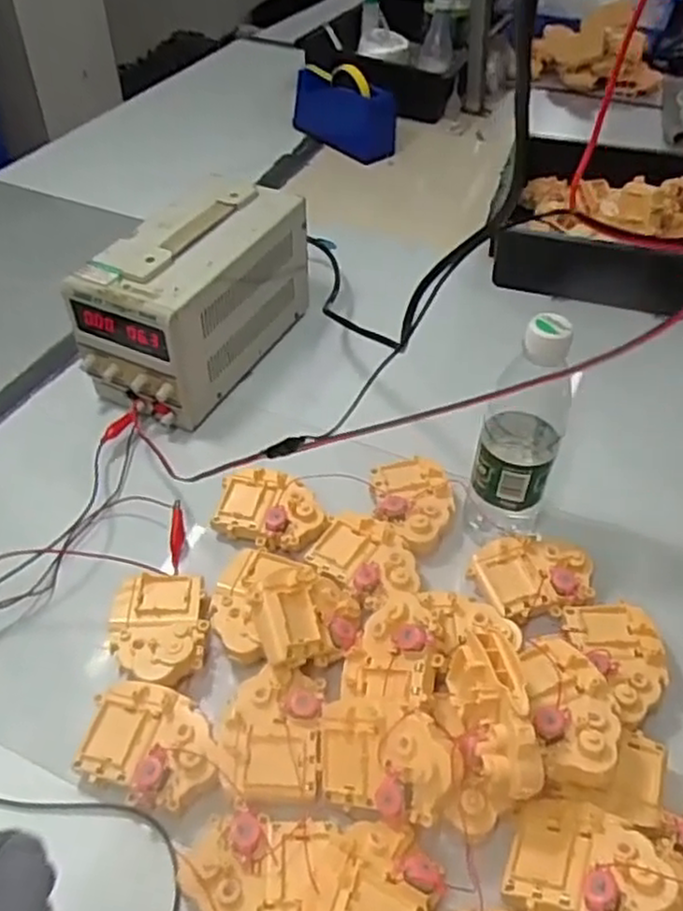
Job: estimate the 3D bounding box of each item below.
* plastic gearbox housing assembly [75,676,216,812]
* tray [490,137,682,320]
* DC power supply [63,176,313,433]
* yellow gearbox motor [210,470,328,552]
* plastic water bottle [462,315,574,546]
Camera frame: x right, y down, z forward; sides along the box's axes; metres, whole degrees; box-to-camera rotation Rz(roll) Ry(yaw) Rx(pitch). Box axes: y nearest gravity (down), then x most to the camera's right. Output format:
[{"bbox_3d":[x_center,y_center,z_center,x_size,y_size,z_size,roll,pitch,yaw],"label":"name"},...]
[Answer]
[{"bbox_3d":[-0.128,0.201,0.499,0.096,0.031,0.072,10,45,9],"label":"plastic gearbox housing assembly"},{"bbox_3d":[0.437,-0.317,0.963,0.437,0.096,0.336,16,47,14],"label":"tray"},{"bbox_3d":[-0.152,-0.172,0.786,0.128,0.163,0.259,20,48,18],"label":"DC power supply"},{"bbox_3d":[-0.062,0.049,0.649,0.093,0.029,0.067,14,46,16],"label":"yellow gearbox motor"},{"bbox_3d":[0.144,-0.022,0.581,0.067,0.203,0.068,12,46,11],"label":"plastic water bottle"}]

